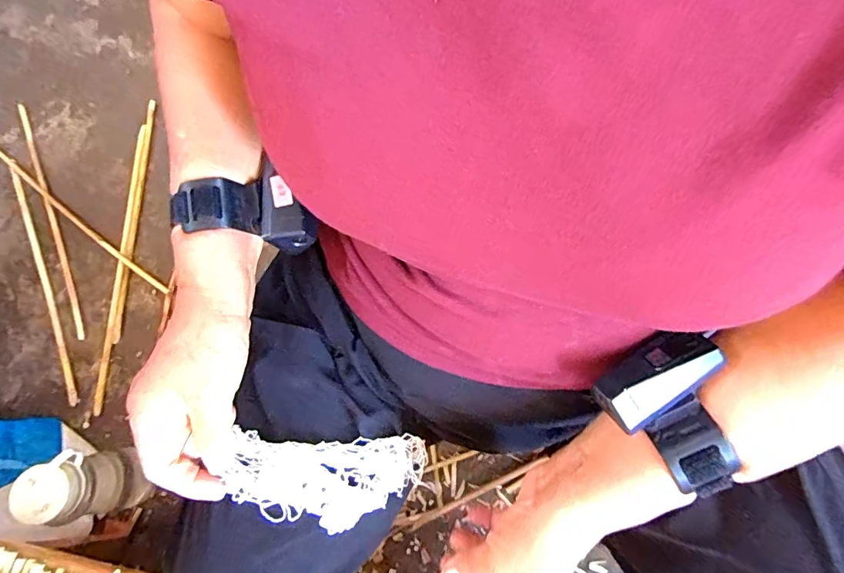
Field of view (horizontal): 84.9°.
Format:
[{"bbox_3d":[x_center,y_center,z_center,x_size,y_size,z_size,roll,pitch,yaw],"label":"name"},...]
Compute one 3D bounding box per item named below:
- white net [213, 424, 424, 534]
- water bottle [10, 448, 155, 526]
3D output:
[{"bbox_3d":[-0.066,0.147,0.353,0.150,0.018,0.063,9,71,-26],"label":"white net"},{"bbox_3d":[-0.421,0.254,0.596,0.066,0.204,0.078,-10,73,-1],"label":"water bottle"}]

